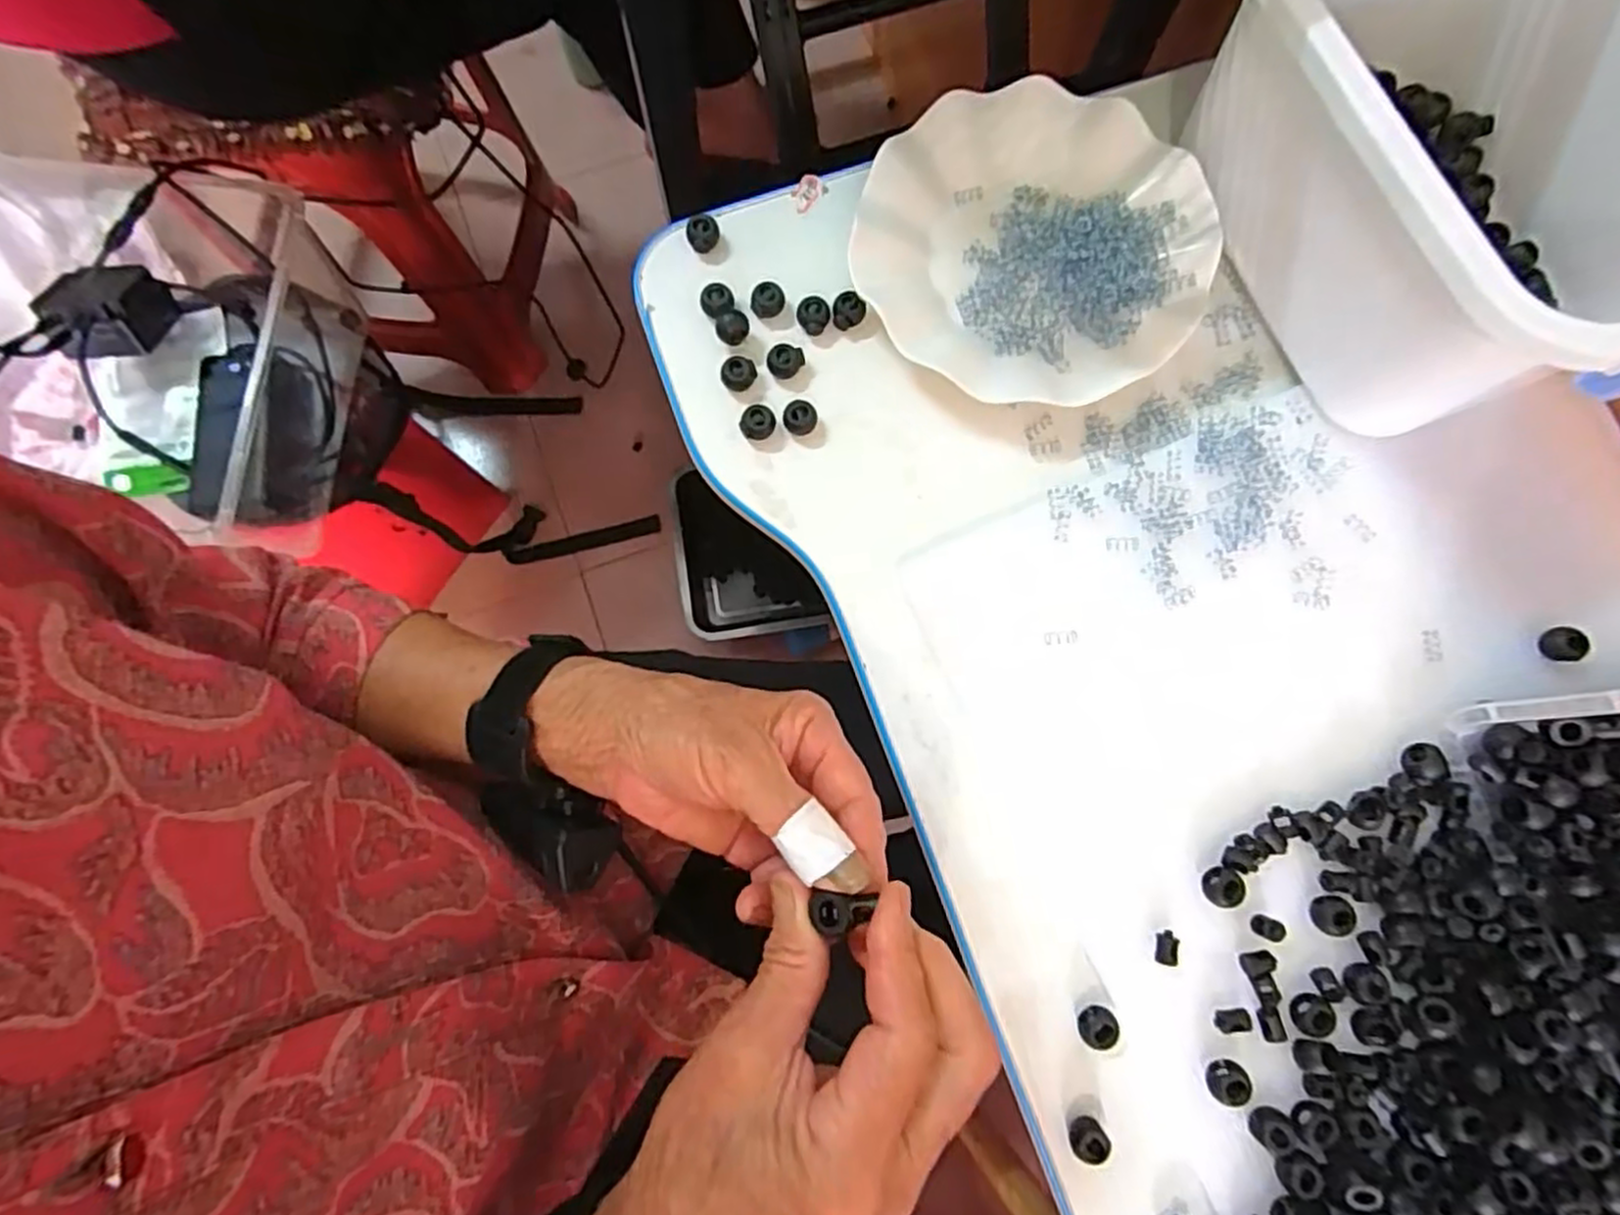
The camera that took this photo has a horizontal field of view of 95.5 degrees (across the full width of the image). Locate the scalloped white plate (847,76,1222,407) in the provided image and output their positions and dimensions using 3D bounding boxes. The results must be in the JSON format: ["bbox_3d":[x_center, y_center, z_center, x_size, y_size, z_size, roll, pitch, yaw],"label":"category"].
[{"bbox_3d":[0.120,-0.195,0.400,0.177,0.039,0.169,0,80,-1],"label":"scalloped white plate"}]

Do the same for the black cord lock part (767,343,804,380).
[{"bbox_3d":[-0.013,-0.130,0.392,0.019,0.014,0.014,-1,80,-2],"label":"black cord lock part"}]

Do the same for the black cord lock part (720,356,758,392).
[{"bbox_3d":[-0.038,-0.125,0.391,0.019,0.015,0.016,-6,81,-2],"label":"black cord lock part"}]

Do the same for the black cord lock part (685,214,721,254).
[{"bbox_3d":[-0.059,-0.206,0.404,0.018,0.014,0.014,-15,81,-4],"label":"black cord lock part"}]

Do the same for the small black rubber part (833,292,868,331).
[{"bbox_3d":[0.021,-0.159,0.396,0.017,0.012,0.015,3,80,-1],"label":"small black rubber part"}]

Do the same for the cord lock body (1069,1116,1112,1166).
[{"bbox_3d":[0.126,0.242,0.334,0.016,0.011,0.017,0,80,-1],"label":"cord lock body"}]

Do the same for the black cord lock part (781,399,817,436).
[{"bbox_3d":[-0.004,-0.099,0.385,0.019,0.016,0.014,-21,82,-5],"label":"black cord lock part"}]

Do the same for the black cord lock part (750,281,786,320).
[{"bbox_3d":[-0.023,-0.166,0.398,0.018,0.014,0.015,-1,80,-2],"label":"black cord lock part"}]

